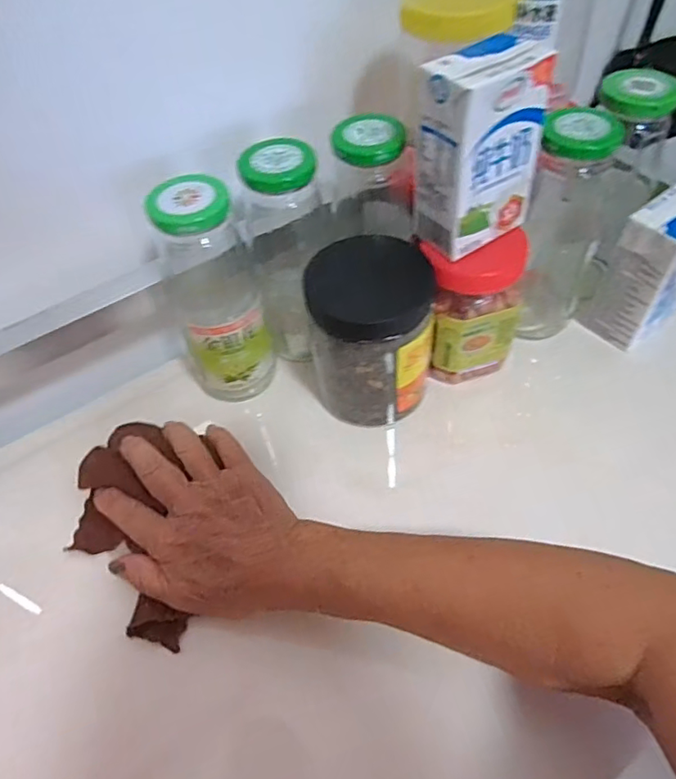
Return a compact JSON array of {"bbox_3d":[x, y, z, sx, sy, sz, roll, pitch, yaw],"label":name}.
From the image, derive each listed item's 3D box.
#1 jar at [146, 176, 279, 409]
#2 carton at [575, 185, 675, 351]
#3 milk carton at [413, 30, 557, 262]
[{"bbox_3d":[-0.083,-0.060,0.395,0.058,0.167,0.057,-2,53,3],"label":"jar"},{"bbox_3d":[0.230,-0.090,0.422,0.071,0.101,0.053,-35,58,-20],"label":"carton"},{"bbox_3d":[0.082,-0.142,0.340,0.068,0.104,0.040,-31,56,-18],"label":"milk carton"}]

